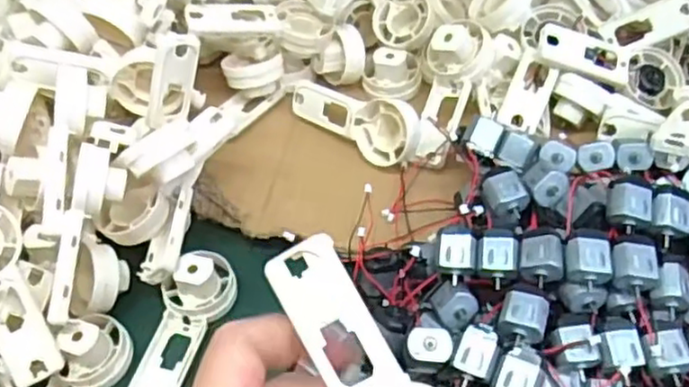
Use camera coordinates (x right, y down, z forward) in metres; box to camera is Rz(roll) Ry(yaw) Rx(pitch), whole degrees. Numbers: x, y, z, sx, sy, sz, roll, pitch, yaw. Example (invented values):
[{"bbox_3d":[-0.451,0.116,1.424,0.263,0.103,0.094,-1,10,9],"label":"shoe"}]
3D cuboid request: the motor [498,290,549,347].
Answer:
[{"bbox_3d":[0.078,0.056,0.304,0.019,0.013,0.026,14,53,15],"label":"motor"}]

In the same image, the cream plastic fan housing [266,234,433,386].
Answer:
[{"bbox_3d":[0.006,0.059,0.226,0.033,0.015,0.093,-34,88,-18],"label":"cream plastic fan housing"}]

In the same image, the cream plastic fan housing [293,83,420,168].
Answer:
[{"bbox_3d":[0.006,-0.044,0.427,0.092,0.038,0.016,19,17,33],"label":"cream plastic fan housing"}]

